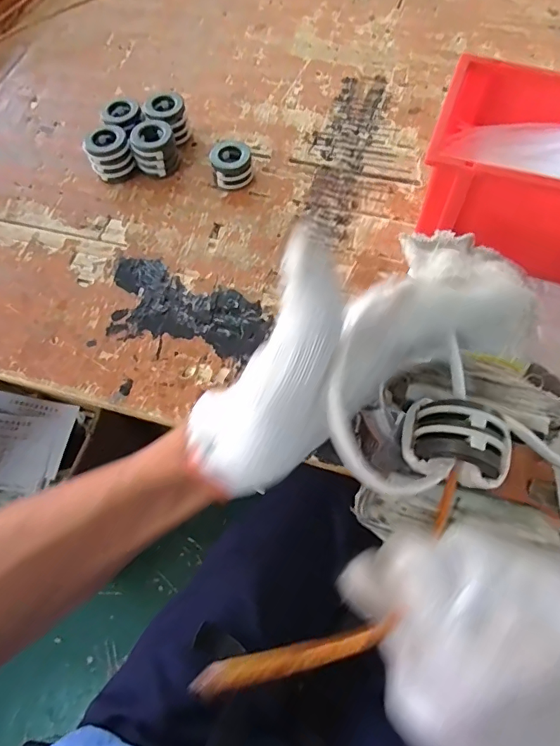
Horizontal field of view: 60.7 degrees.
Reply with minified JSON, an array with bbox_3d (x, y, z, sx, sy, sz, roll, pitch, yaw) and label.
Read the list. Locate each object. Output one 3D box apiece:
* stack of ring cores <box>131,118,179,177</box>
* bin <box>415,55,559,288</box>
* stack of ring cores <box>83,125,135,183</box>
[{"bbox_3d":[-0.141,-0.252,0.542,0.047,0.041,0.053,-16,65,-6],"label":"stack of ring cores"},{"bbox_3d":[0.261,-0.178,0.456,0.240,0.119,0.163,16,66,9],"label":"bin"},{"bbox_3d":[-0.190,-0.245,0.536,0.048,0.045,0.044,-18,65,-7],"label":"stack of ring cores"}]

